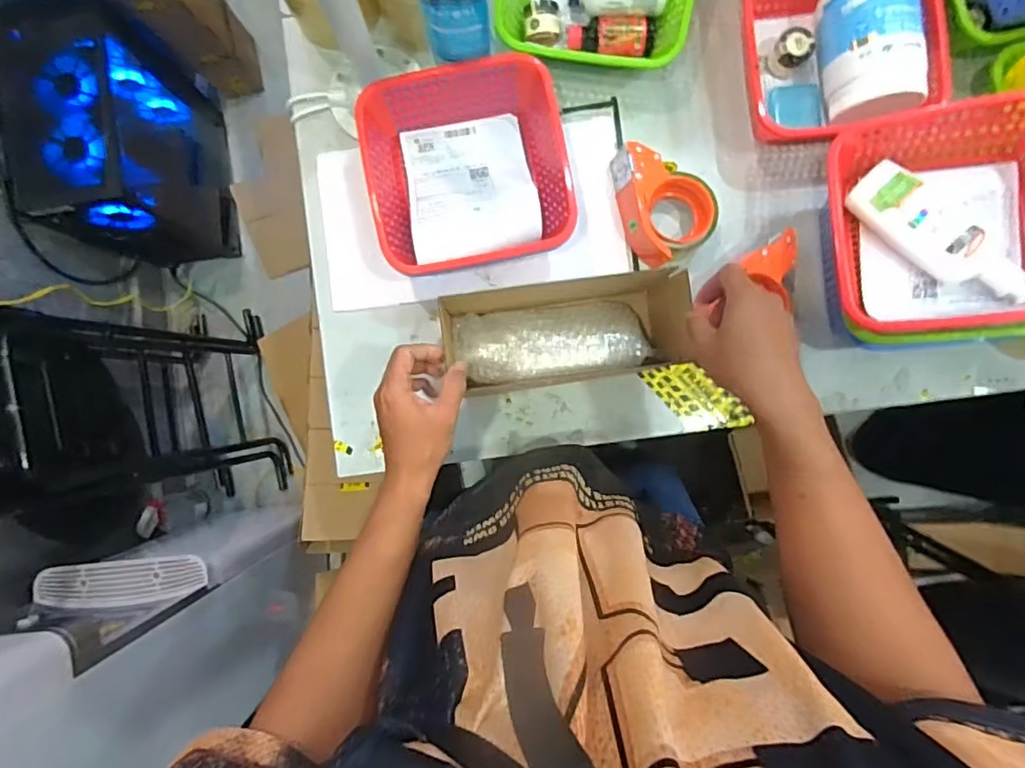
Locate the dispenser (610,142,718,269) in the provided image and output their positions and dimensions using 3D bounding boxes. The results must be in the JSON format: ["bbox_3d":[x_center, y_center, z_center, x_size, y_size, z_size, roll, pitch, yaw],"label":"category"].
[{"bbox_3d":[0.182,-0.232,0.696,0.102,0.054,0.154,-30,89,-1],"label":"dispenser"}]

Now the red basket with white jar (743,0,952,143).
[{"bbox_3d":[0.386,-0.414,0.676,0.224,0.103,0.217,-7,89,0],"label":"red basket with white jar"}]

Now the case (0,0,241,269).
[{"bbox_3d":[-0.865,-0.534,1.304,0.236,0.484,0.423,-12,89,0],"label":"case"}]

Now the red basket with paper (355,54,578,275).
[{"bbox_3d":[-0.054,-0.252,0.681,0.224,0.092,0.227,-12,89,0],"label":"red basket with paper"}]

